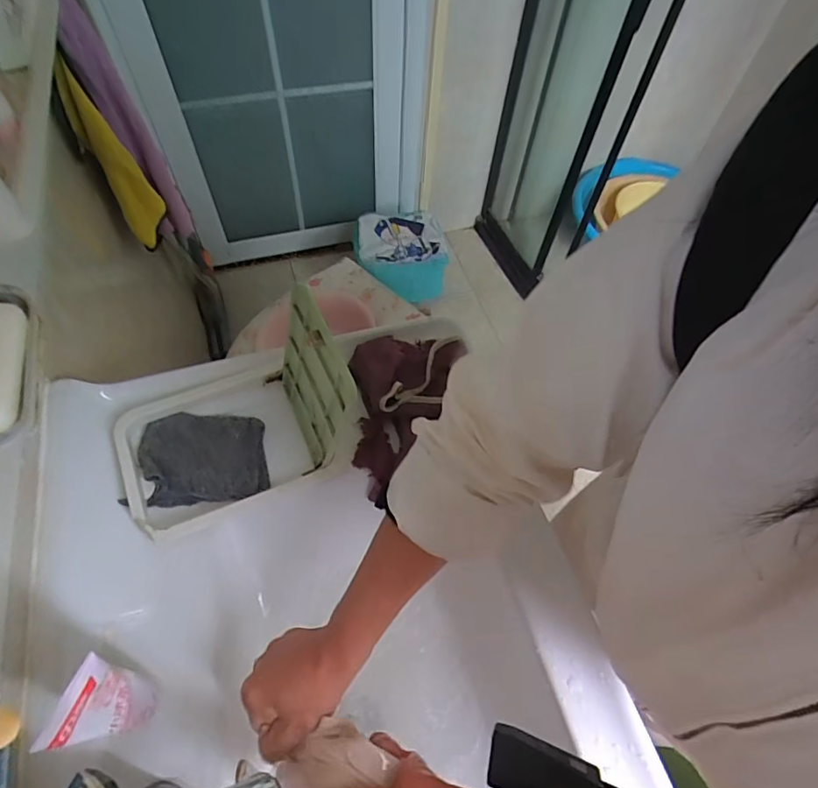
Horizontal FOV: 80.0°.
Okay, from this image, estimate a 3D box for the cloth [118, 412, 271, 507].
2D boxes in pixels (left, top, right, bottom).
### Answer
[{"bbox_3d":[-0.223,0.065,0.532,0.129,0.029,0.099,-4,59,-6],"label":"cloth"}]

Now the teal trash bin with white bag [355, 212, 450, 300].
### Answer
[{"bbox_3d":[-0.022,-0.420,1.462,0.269,0.147,0.239,5,58,-1],"label":"teal trash bin with white bag"}]

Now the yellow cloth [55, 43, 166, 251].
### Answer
[{"bbox_3d":[-0.476,-0.380,0.794,0.054,0.294,0.061,26,60,12],"label":"yellow cloth"}]

